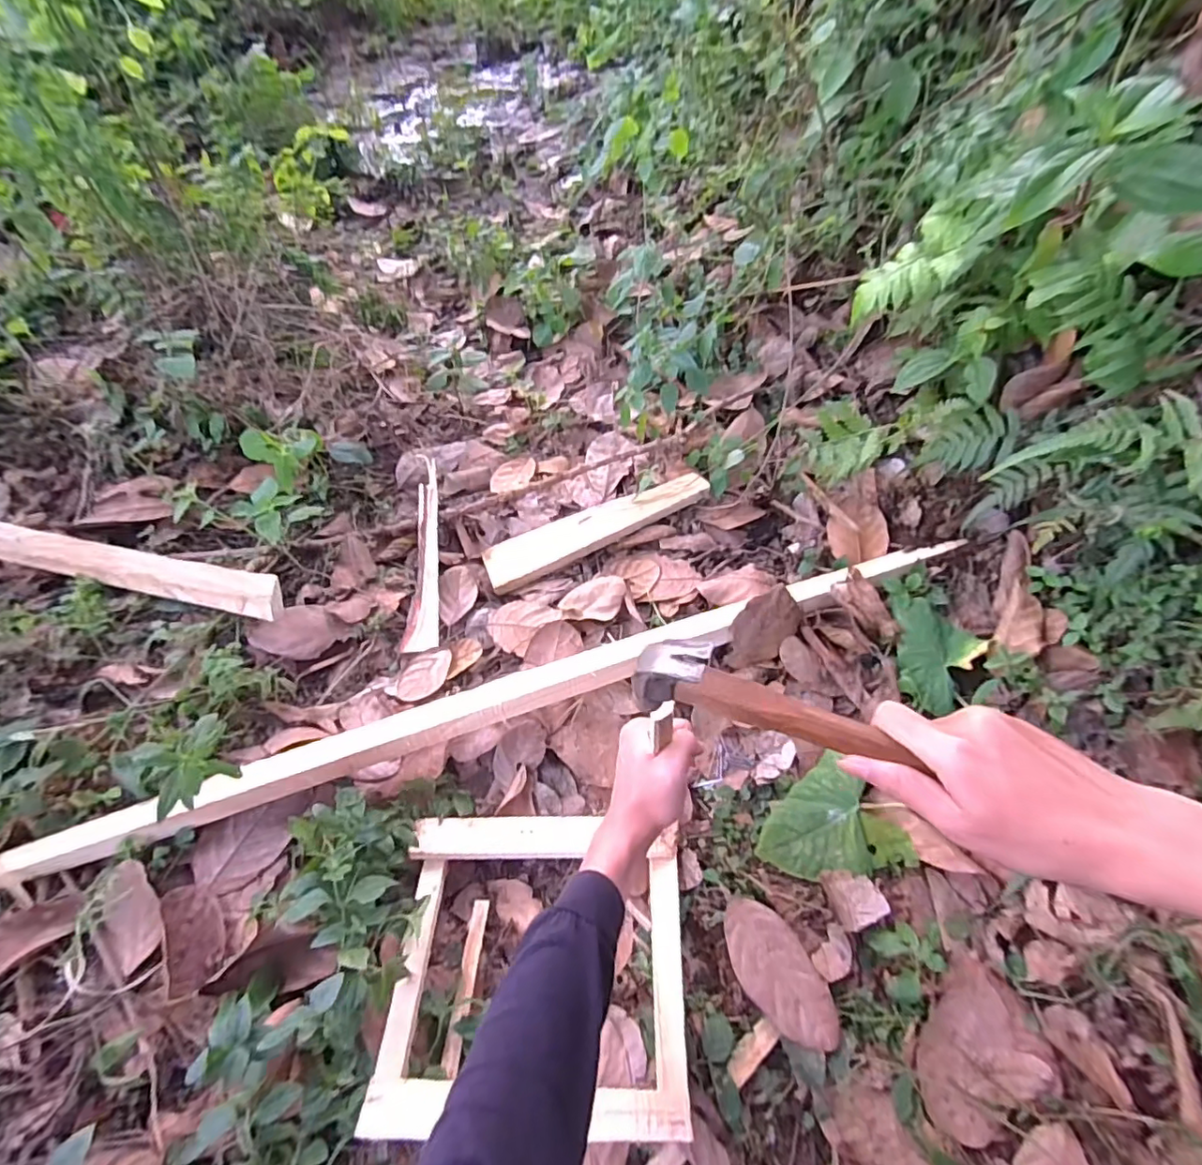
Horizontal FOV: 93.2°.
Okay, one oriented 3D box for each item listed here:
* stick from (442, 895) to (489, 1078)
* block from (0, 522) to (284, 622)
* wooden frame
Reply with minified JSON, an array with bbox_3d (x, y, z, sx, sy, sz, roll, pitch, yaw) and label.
[{"bbox_3d":[-0.131,0.388,0.557,0.016,0.007,0.137,4,45,2],"label":"stick"},{"bbox_3d":[-0.740,-0.043,0.760,0.691,0.045,0.051,12,60,7],"label":"block"},{"bbox_3d":[-0.057,0.356,0.544,0.275,0.033,0.251,1,44,-1],"label":"wooden frame"}]

